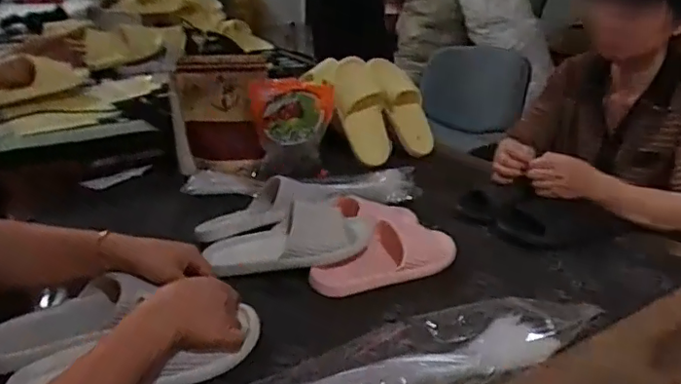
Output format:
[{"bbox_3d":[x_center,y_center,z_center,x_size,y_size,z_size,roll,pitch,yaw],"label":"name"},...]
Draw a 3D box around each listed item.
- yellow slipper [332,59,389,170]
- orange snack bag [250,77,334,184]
[{"bbox_3d":[0.038,-0.185,1.324,0.120,0.259,0.071,-12,-4,-26],"label":"yellow slipper"},{"bbox_3d":[-0.096,-0.120,1.163,0.163,0.201,0.073,0,25,-3],"label":"orange snack bag"}]

